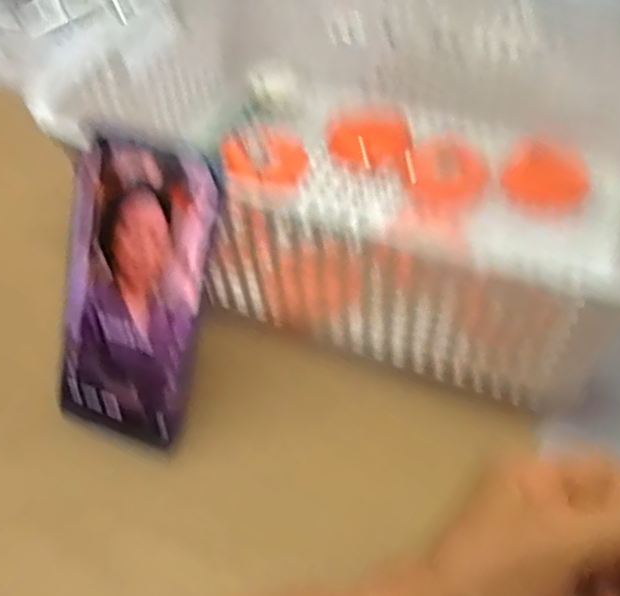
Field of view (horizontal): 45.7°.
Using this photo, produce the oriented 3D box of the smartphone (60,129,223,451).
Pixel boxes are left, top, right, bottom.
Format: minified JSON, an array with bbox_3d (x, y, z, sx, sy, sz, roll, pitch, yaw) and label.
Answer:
[{"bbox_3d":[-0.092,0.000,0.385,0.076,0.162,0.013,18,20,15],"label":"smartphone"}]

